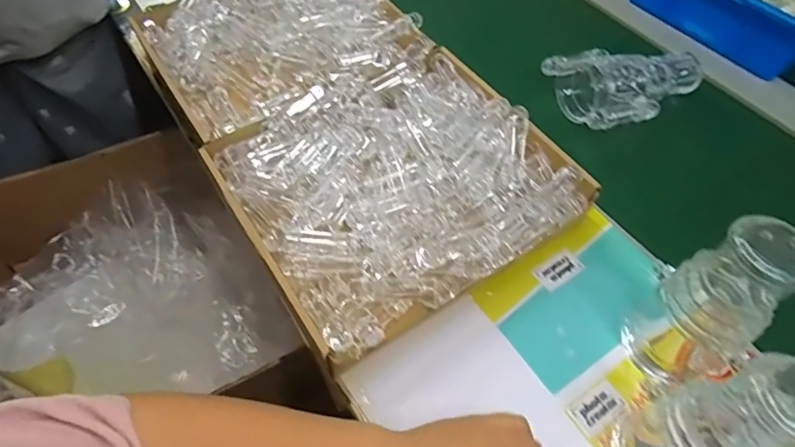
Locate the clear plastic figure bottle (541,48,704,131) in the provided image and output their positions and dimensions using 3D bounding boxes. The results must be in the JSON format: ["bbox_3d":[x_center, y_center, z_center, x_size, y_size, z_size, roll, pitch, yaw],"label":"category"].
[{"bbox_3d":[0.298,-0.177,0.642,0.190,0.048,0.129,-11,56,-9],"label":"clear plastic figure bottle"}]

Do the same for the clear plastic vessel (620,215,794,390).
[{"bbox_3d":[0.241,0.066,0.397,0.057,0.174,0.074,-31,61,-21],"label":"clear plastic vessel"}]

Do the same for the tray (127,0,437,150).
[{"bbox_3d":[-0.137,-0.219,0.641,0.300,0.079,0.296,-26,59,-18],"label":"tray"}]

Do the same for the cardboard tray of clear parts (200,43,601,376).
[{"bbox_3d":[0.001,-0.043,0.523,0.308,0.078,0.279,-30,61,-20],"label":"cardboard tray of clear parts"}]

